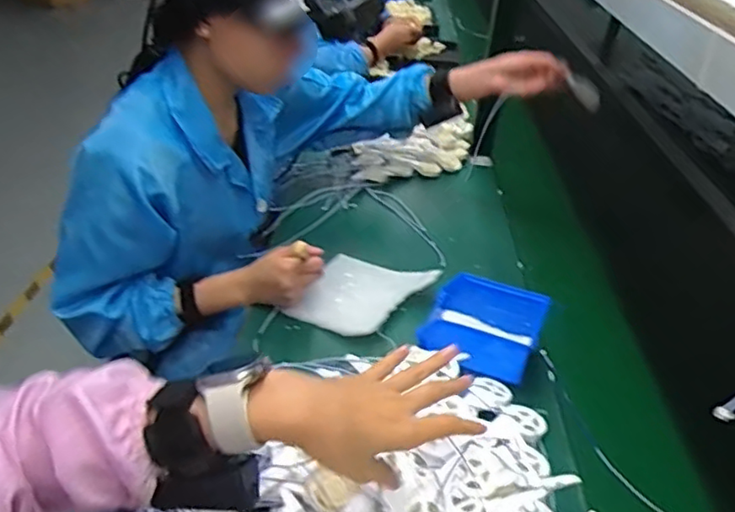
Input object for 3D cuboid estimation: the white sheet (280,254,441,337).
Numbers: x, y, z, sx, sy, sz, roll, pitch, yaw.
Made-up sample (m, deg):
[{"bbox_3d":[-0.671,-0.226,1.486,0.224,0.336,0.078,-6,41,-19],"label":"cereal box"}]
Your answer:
[{"bbox_3d":[-0.007,0.053,0.854,0.154,0.031,0.157,20,37,24],"label":"white sheet"}]

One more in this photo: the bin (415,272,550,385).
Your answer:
[{"bbox_3d":[0.142,0.084,0.764,0.138,0.050,0.125,16,35,17],"label":"bin"}]

